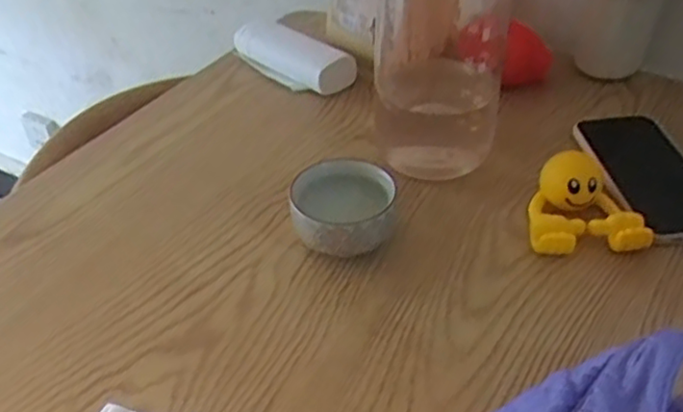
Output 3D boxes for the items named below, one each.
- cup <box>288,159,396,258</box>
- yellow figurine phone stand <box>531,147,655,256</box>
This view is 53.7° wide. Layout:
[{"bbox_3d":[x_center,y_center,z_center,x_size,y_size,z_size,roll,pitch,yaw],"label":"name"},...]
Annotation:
[{"bbox_3d":[0.002,0.005,0.529,0.078,0.056,0.077,0,39,0],"label":"cup"},{"bbox_3d":[0.193,-0.001,0.542,0.090,0.048,0.078,-2,39,-2],"label":"yellow figurine phone stand"}]

